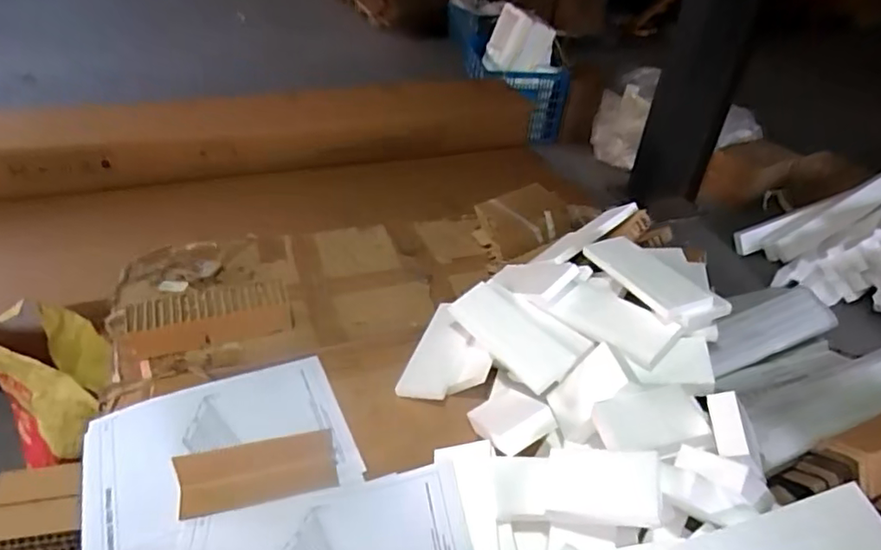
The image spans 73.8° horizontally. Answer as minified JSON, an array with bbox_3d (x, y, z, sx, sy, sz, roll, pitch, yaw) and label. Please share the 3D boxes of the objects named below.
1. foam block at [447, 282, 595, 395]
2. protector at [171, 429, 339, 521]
[{"bbox_3d":[0.101,0.077,0.806,0.091,0.019,0.203,-49,47,-4],"label":"foam block"},{"bbox_3d":[-0.204,0.226,0.656,0.172,0.053,0.052,-6,38,-15],"label":"protector"}]

